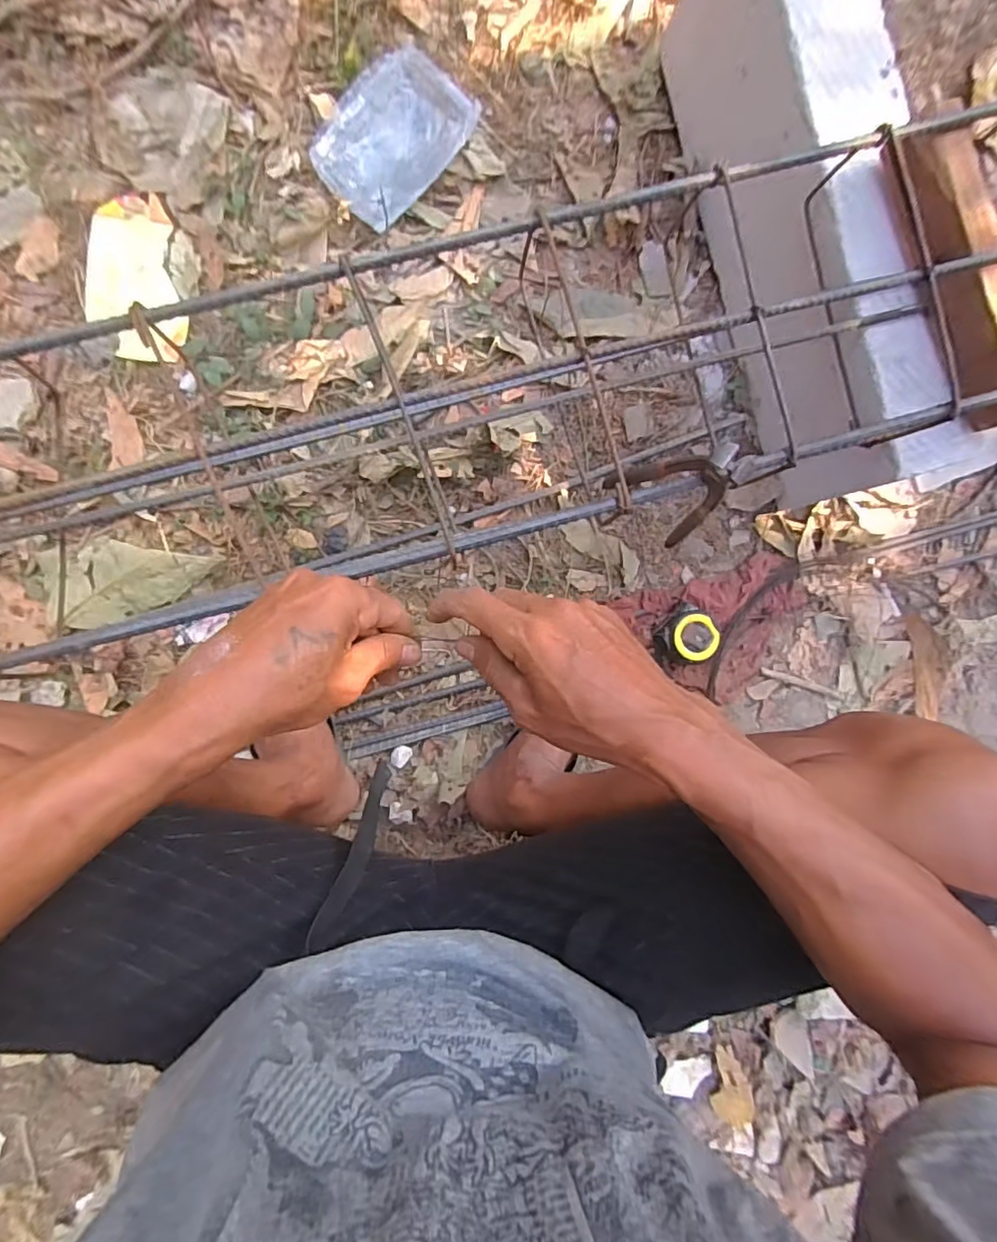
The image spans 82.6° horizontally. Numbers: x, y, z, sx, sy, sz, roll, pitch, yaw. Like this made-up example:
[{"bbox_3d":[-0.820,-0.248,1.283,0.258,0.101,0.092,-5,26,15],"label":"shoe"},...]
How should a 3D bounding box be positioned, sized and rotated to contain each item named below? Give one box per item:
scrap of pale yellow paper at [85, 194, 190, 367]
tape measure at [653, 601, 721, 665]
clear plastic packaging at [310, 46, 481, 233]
[{"bbox_3d":[-0.424,-0.394,0.655,0.103,0.011,0.180,-3,91,-6],"label":"scrap of pale yellow paper"},{"bbox_3d":[0.234,0.021,0.710,0.065,0.044,0.063,0,90,-6],"label":"tape measure"},{"bbox_3d":[-0.128,-0.580,0.684,0.132,0.022,0.187,38,86,-5],"label":"clear plastic packaging"}]

